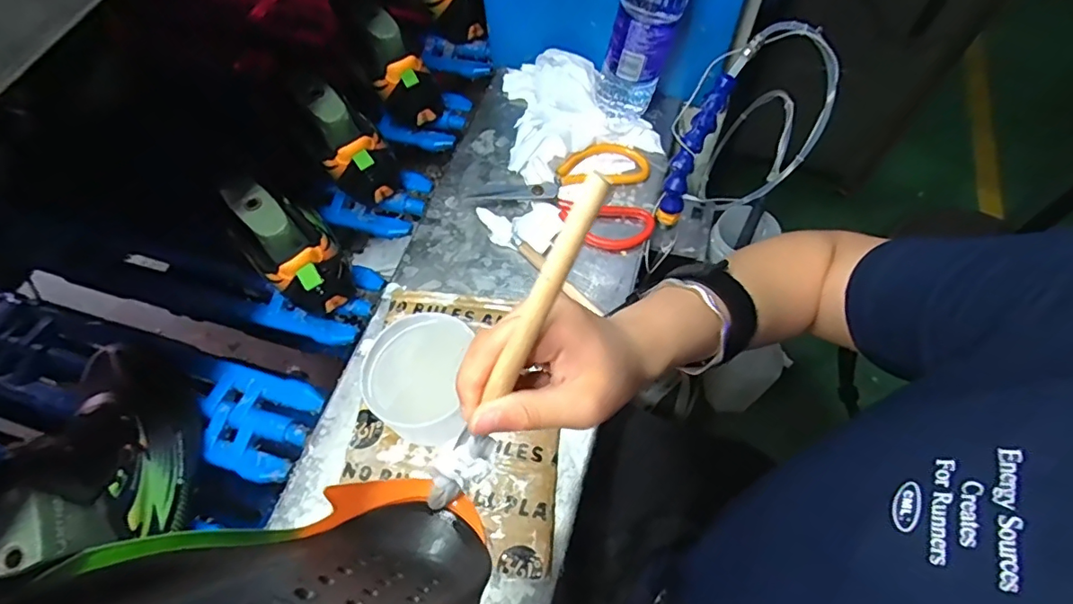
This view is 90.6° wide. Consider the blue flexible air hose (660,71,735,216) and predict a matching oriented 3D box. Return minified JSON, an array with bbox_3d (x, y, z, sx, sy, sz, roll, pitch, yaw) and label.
[{"bbox_3d":[0.156,-0.154,0.525,0.025,0.137,0.033,27,23,15],"label":"blue flexible air hose"}]

